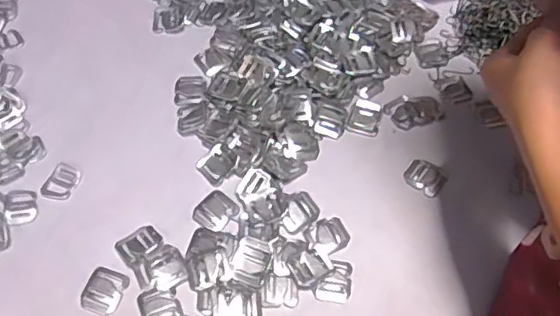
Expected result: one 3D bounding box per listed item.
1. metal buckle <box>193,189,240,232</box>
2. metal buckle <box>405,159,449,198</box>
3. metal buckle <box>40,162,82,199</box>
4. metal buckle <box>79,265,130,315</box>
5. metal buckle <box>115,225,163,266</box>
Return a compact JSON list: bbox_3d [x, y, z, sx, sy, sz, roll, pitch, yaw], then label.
[{"bbox_3d":[-0.056,0.046,0.512,0.032,0.004,0.034,37,63,18],"label":"metal buckle"},{"bbox_3d":[0.134,0.016,0.538,0.036,0.004,0.029,39,64,18],"label":"metal buckle"},{"bbox_3d":[-0.193,0.021,0.523,0.026,0.004,0.035,20,60,9],"label":"metal buckle"},{"bbox_3d":[-0.140,0.105,0.468,0.031,0.004,0.036,18,59,7],"label":"metal buckle"},{"bbox_3d":[-0.117,0.071,0.489,0.035,0.005,0.025,-30,65,-20],"label":"metal buckle"}]

